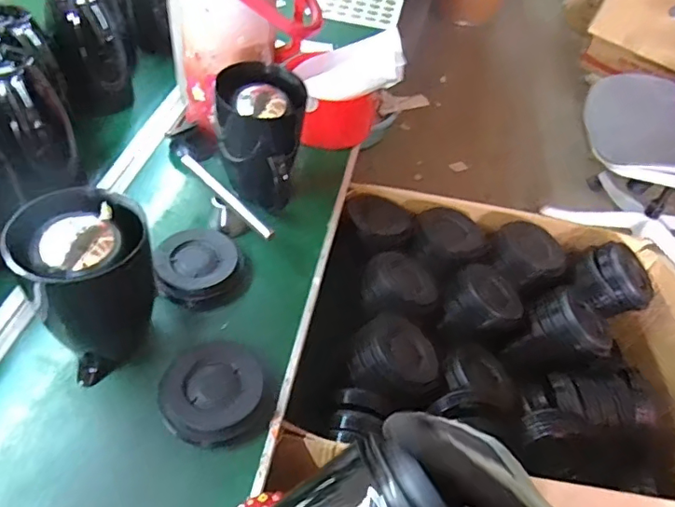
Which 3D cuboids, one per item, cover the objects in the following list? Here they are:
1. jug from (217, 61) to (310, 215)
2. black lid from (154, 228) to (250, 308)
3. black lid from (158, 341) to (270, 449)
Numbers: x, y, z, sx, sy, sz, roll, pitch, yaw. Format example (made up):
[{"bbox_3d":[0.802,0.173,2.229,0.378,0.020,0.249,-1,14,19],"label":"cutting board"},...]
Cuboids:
[{"bbox_3d":[-0.112,-0.152,0.781,0.126,0.204,0.120,0,47,-7],"label":"jug"},{"bbox_3d":[-0.185,0.017,0.724,0.116,0.035,0.110,4,46,-4],"label":"black lid"},{"bbox_3d":[-0.140,0.155,0.601,0.114,0.027,0.115,4,46,-4],"label":"black lid"}]

